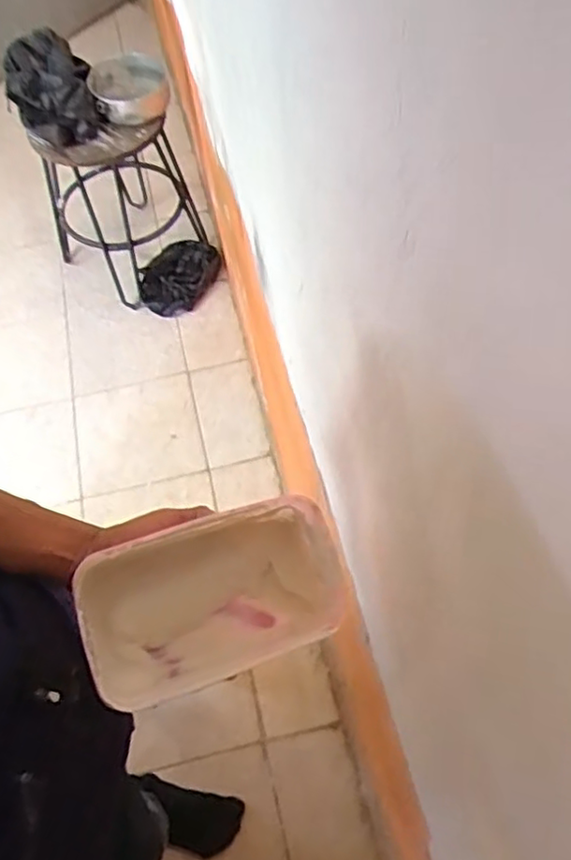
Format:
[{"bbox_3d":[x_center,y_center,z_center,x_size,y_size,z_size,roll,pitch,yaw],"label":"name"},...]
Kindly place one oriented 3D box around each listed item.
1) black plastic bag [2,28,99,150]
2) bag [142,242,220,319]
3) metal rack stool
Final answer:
[{"bbox_3d":[-0.544,-0.792,1.511,0.184,0.126,0.259,-21,61,-10],"label":"black plastic bag"},{"bbox_3d":[-0.310,-0.450,1.917,0.178,0.083,0.257,33,66,20],"label":"bag"},{"bbox_3d":[-0.458,-0.671,1.801,0.367,0.479,0.368,40,68,22],"label":"metal rack stool"}]

